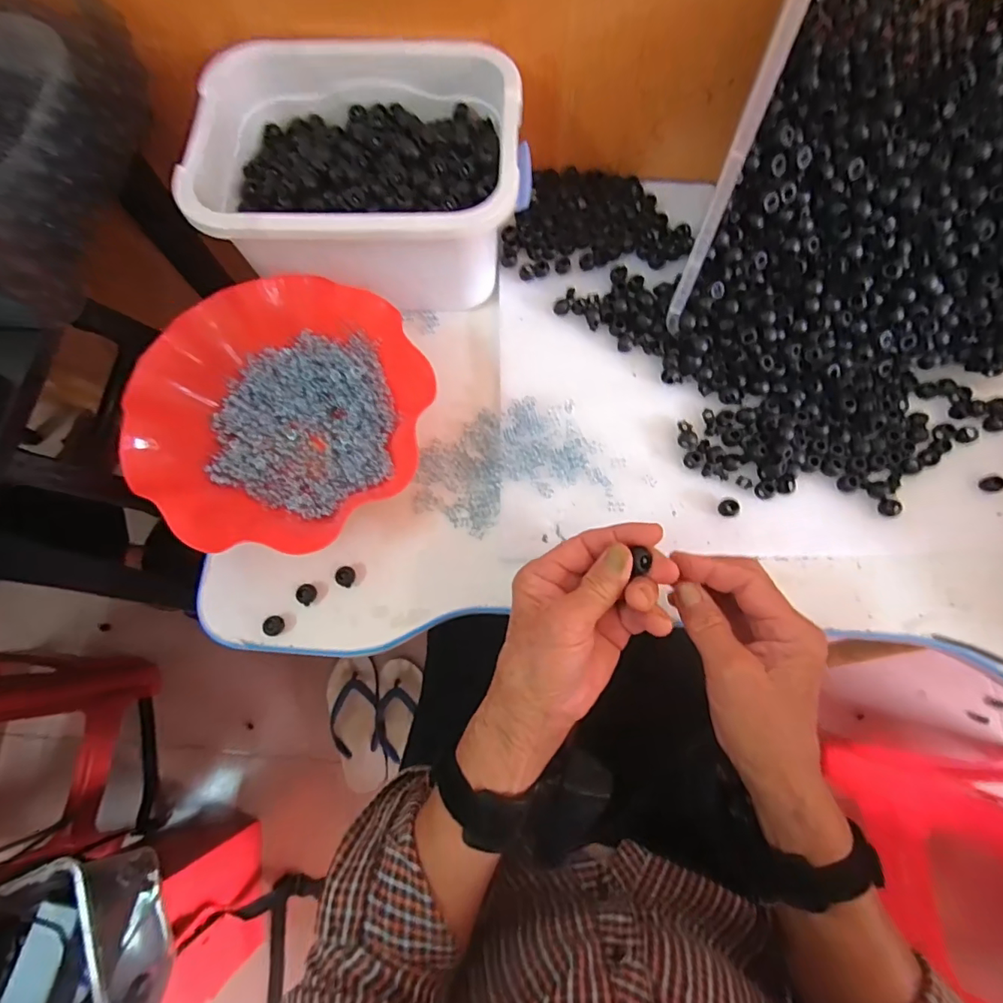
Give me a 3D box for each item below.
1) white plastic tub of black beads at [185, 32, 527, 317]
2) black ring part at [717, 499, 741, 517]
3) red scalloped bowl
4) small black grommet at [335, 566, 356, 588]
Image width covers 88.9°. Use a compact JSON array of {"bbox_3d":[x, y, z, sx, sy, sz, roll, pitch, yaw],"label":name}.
[{"bbox_3d":[-0.109,-0.272,0.436,0.249,0.107,0.181,-3,75,0],"label":"white plastic tub of black beads"},{"bbox_3d":[0.177,0.005,0.398,0.015,0.006,0.015,0,75,1],"label":"black ring part"},{"bbox_3d":[-0.172,-0.066,0.408,0.220,0.066,0.211,0,75,1],"label":"red scalloped bowl"},{"bbox_3d":[-0.123,0.059,0.404,0.016,0.010,0.015,0,75,1],"label":"small black grommet"}]

